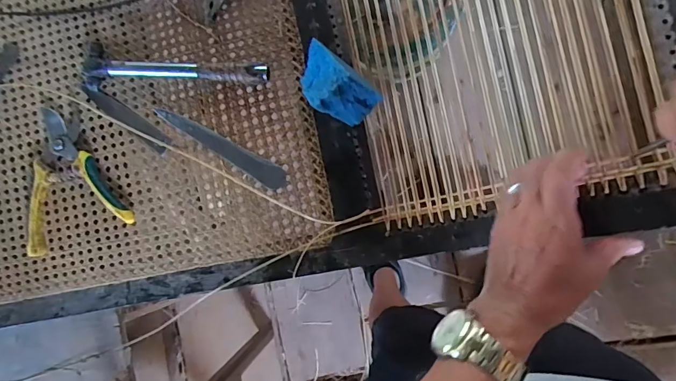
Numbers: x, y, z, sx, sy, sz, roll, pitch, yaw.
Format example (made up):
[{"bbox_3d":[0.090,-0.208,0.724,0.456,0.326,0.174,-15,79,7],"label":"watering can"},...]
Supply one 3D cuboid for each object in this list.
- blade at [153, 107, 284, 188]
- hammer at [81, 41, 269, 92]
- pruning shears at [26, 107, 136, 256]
[{"bbox_3d":[-0.147,-0.053,0.537,0.184,0.008,0.026,28,95,11],"label":"blade"},{"bbox_3d":[-0.206,-0.148,0.535,0.244,0.025,0.056,6,90,12],"label":"hammer"},{"bbox_3d":[-0.359,-0.005,0.547,0.136,0.017,0.182,-35,82,9],"label":"pruning shears"}]

